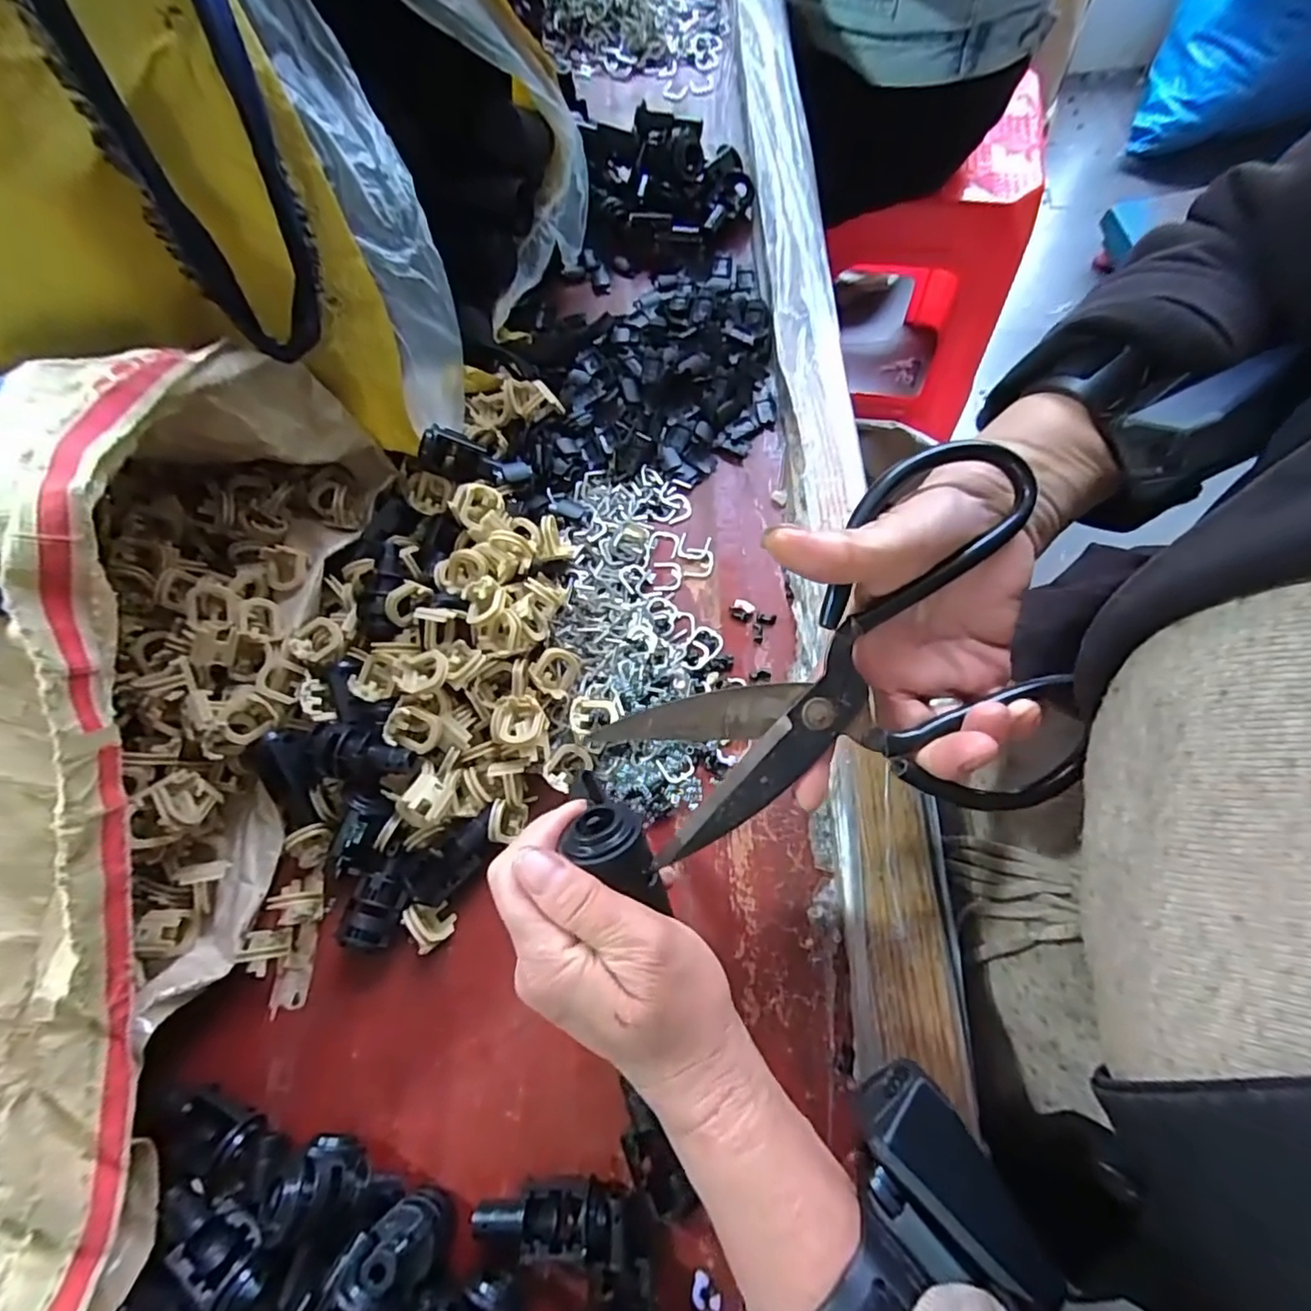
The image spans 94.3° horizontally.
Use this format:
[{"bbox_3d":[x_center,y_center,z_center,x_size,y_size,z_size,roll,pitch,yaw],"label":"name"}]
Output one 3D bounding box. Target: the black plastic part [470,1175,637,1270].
[{"bbox_3d":[-0.042,0.236,0.257,0.066,0.021,0.027,2,71,4],"label":"black plastic part"}]

